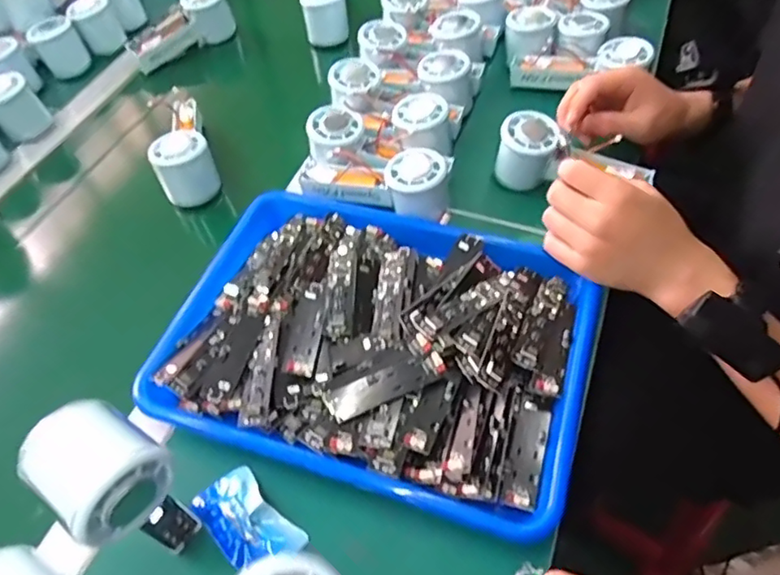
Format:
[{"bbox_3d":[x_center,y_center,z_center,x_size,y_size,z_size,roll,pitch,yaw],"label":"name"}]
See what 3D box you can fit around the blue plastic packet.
[{"bbox_3d":[-0.102,0.165,0.407,0.082,0.014,0.046,37,65,28],"label":"blue plastic packet"}]

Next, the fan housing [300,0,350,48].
[{"bbox_3d":[-0.085,-0.362,0.765,0.058,0.062,0.044,-6,53,1],"label":"fan housing"}]

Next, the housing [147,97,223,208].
[{"bbox_3d":[-0.225,-0.152,0.622,0.058,0.063,0.115,-19,54,-8],"label":"housing"}]

